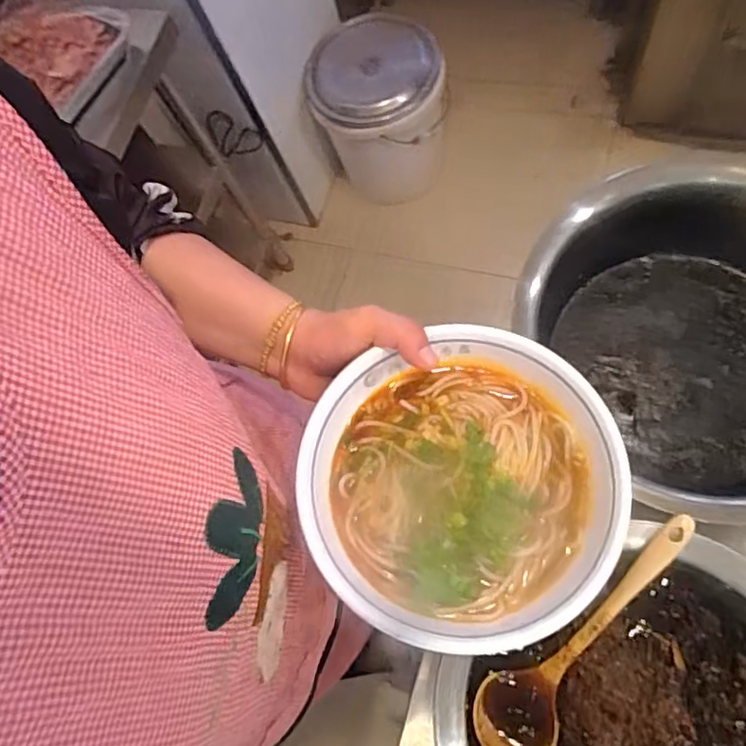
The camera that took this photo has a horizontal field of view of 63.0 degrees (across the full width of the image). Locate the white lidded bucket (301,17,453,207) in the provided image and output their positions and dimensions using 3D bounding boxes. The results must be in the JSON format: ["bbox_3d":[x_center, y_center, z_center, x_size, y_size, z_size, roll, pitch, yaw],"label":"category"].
[{"bbox_3d":[0.017,-0.651,1.546,0.334,0.398,0.282,18,79,3],"label":"white lidded bucket"}]

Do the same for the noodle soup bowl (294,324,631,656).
[{"bbox_3d":[0.053,0.064,0.380,0.189,0.064,0.183,0,79,-1],"label":"noodle soup bowl"}]

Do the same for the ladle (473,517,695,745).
[{"bbox_3d":[0.168,0.217,0.496,0.068,0.049,0.256,31,106,5],"label":"ladle"}]

